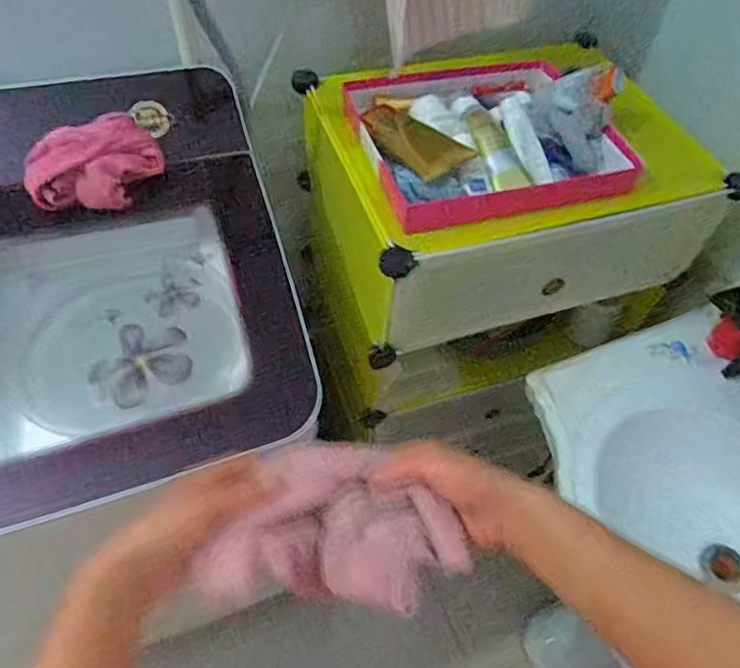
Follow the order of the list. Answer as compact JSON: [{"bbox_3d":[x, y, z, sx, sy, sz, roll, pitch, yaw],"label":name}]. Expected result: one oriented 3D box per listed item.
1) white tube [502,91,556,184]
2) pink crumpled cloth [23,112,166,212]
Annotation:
[{"bbox_3d":[0.191,-0.242,0.714,0.042,0.028,0.156,-1,55,-5],"label":"white tube"},{"bbox_3d":[-0.307,-0.193,0.645,0.140,0.061,0.094,-17,58,-16],"label":"pink crumpled cloth"}]

